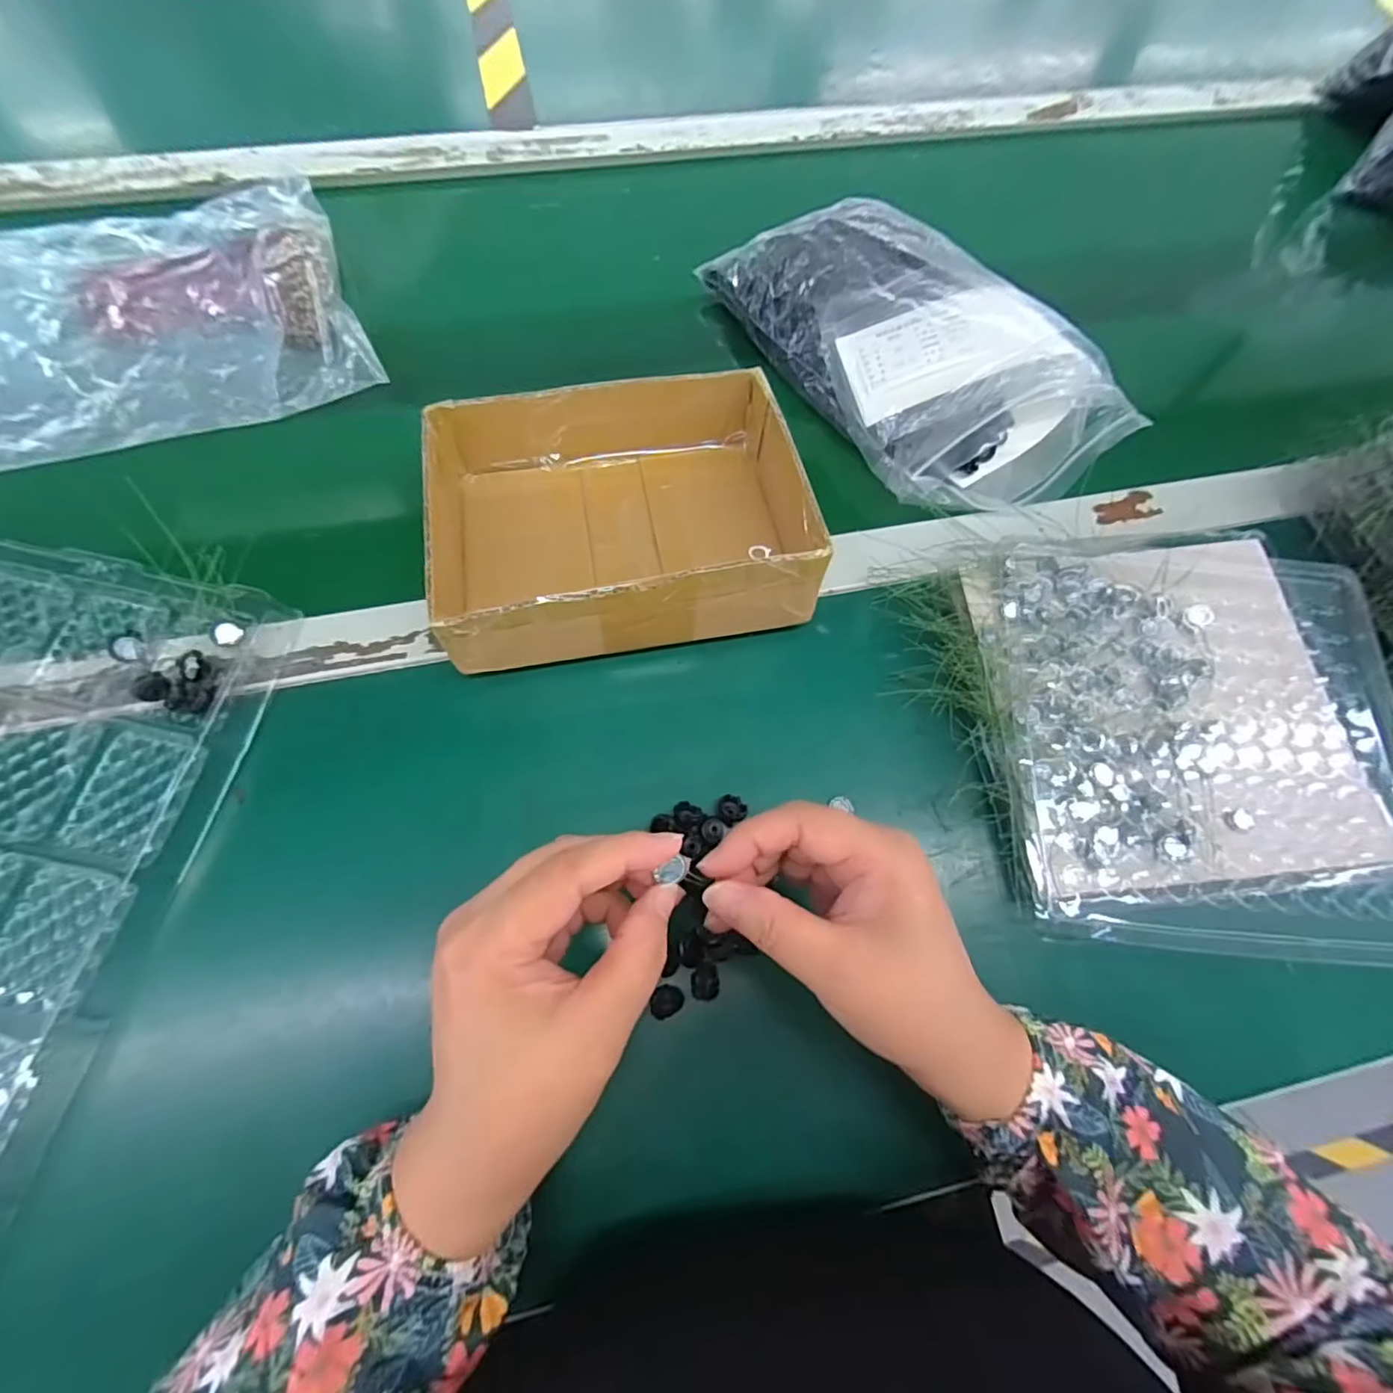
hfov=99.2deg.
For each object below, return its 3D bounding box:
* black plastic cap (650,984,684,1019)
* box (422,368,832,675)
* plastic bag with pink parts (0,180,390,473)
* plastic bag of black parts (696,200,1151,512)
[{"bbox_3d":[-0.014,0.146,0.282,0.016,0.011,0.013,-42,76,-16],"label":"black plastic cap"},{"bbox_3d":[-0.045,-0.108,0.345,0.206,0.064,0.163,-9,70,-6],"label":"box"},{"bbox_3d":[-0.402,-0.267,0.411,0.316,0.034,0.228,-17,71,-9],"label":"plastic bag with pink parts"},{"bbox_3d":[0.149,-0.248,0.406,0.164,0.057,0.272,-28,73,-12],"label":"plastic bag of black parts"}]

